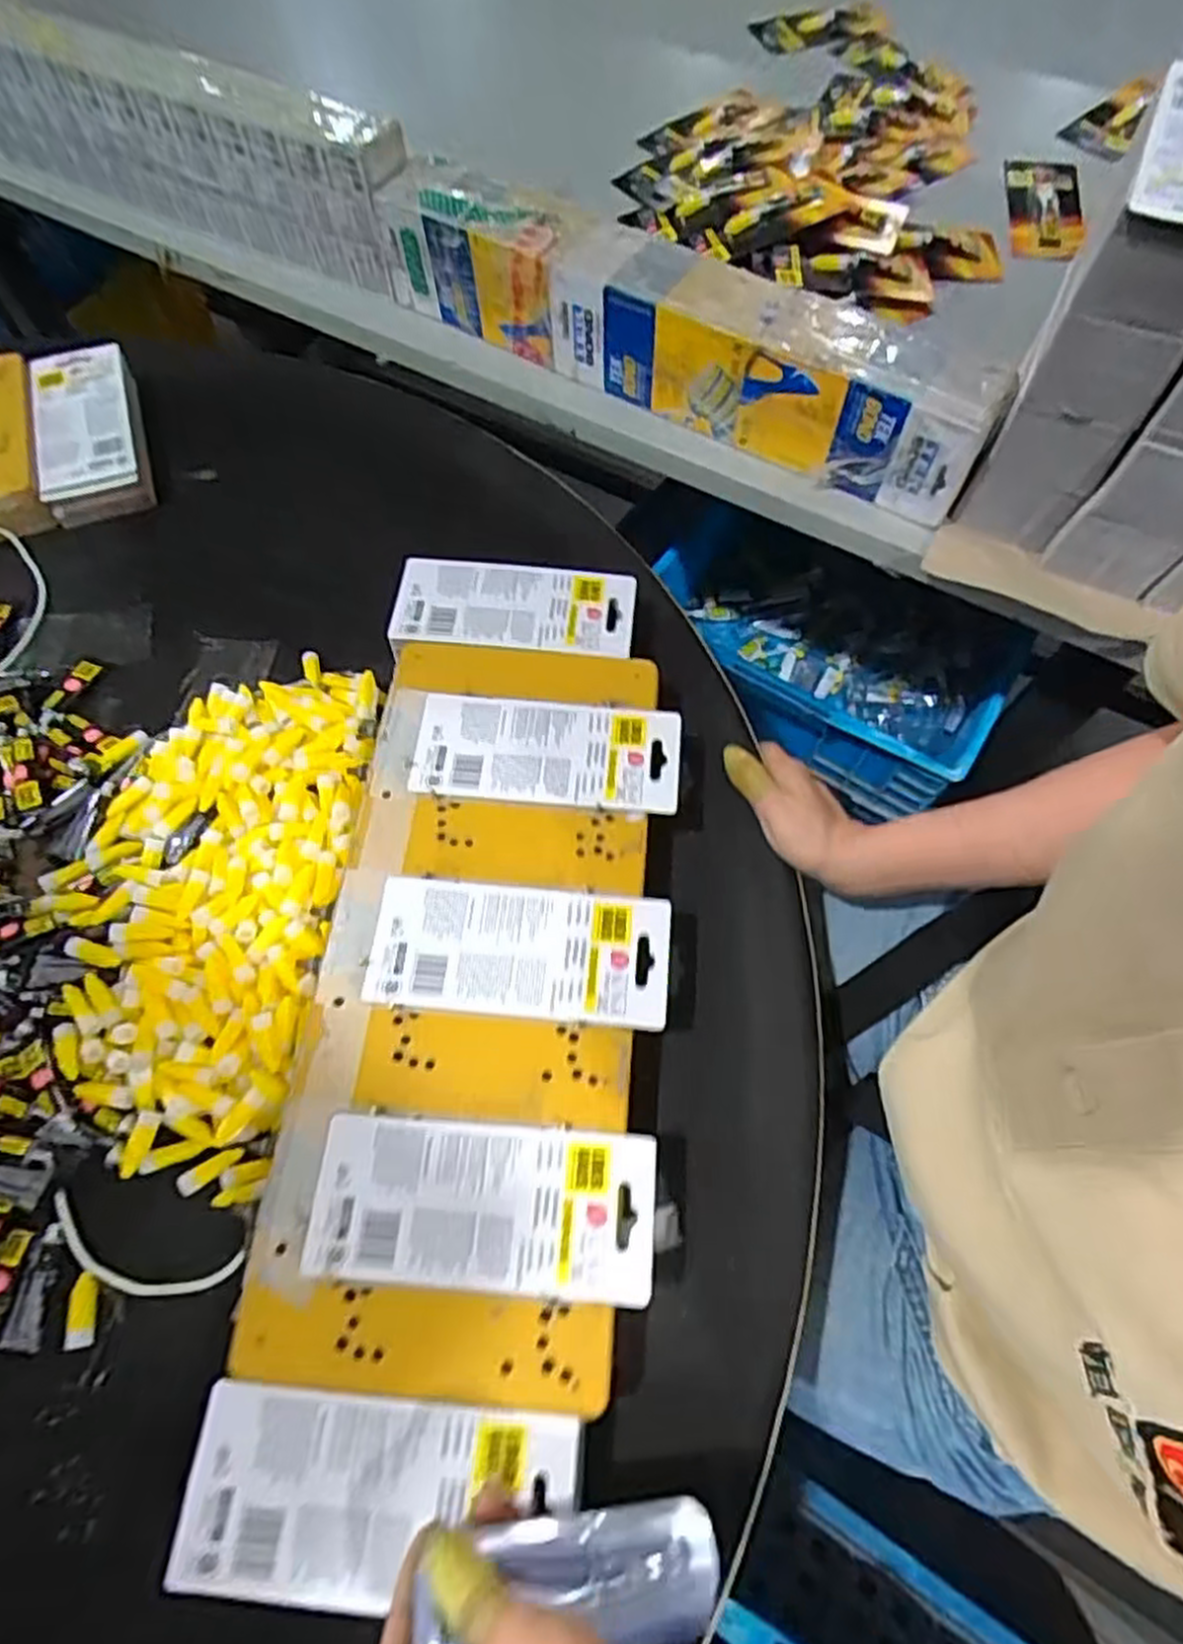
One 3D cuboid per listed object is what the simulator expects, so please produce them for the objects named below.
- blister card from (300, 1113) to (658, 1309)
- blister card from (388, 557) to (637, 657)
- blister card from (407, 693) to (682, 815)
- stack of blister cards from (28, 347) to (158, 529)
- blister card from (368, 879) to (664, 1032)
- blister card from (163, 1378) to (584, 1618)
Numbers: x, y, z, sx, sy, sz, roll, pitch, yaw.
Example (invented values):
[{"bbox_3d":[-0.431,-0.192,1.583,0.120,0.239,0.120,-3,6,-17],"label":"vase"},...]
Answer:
[{"bbox_3d":[-0.050,0.179,0.372,0.157,0.006,0.071,3,64,3],"label":"blister card"},{"bbox_3d":[-0.052,-0.148,0.534,0.158,0.008,0.071,4,64,4],"label":"blister card"},{"bbox_3d":[-0.027,-0.044,0.481,0.158,0.007,0.071,3,64,3],"label":"blister card"},{"bbox_3d":[-0.394,-0.312,0.626,0.075,0.034,0.171,-19,65,-8],"label":"stack of blister cards"},{"bbox_3d":[-0.038,0.068,0.426,0.158,0.005,0.070,4,64,4],"label":"blister card"},{"bbox_3d":[-0.088,0.279,0.328,0.159,0.004,0.070,4,64,3],"label":"blister card"}]

